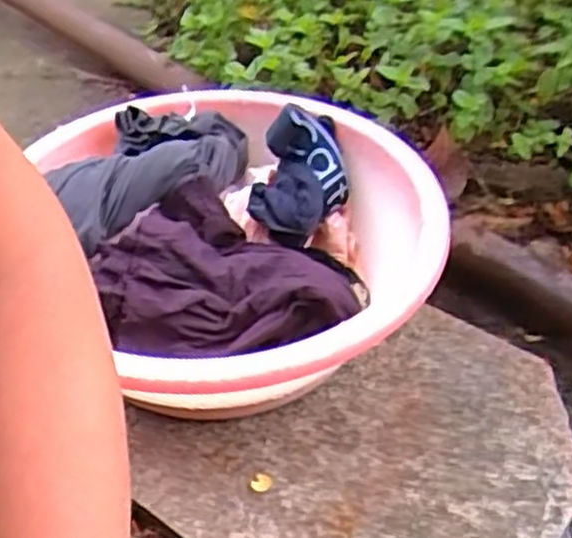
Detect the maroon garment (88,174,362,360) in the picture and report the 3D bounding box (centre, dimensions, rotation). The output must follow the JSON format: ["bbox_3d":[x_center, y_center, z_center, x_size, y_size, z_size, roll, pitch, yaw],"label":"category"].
[{"bbox_3d":[-0.039,0.007,0.606,0.188,0.071,0.142,3,40,3],"label":"maroon garment"}]

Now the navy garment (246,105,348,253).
[{"bbox_3d":[0.013,-0.078,0.681,0.071,0.065,0.121,9,41,11],"label":"navy garment"}]

